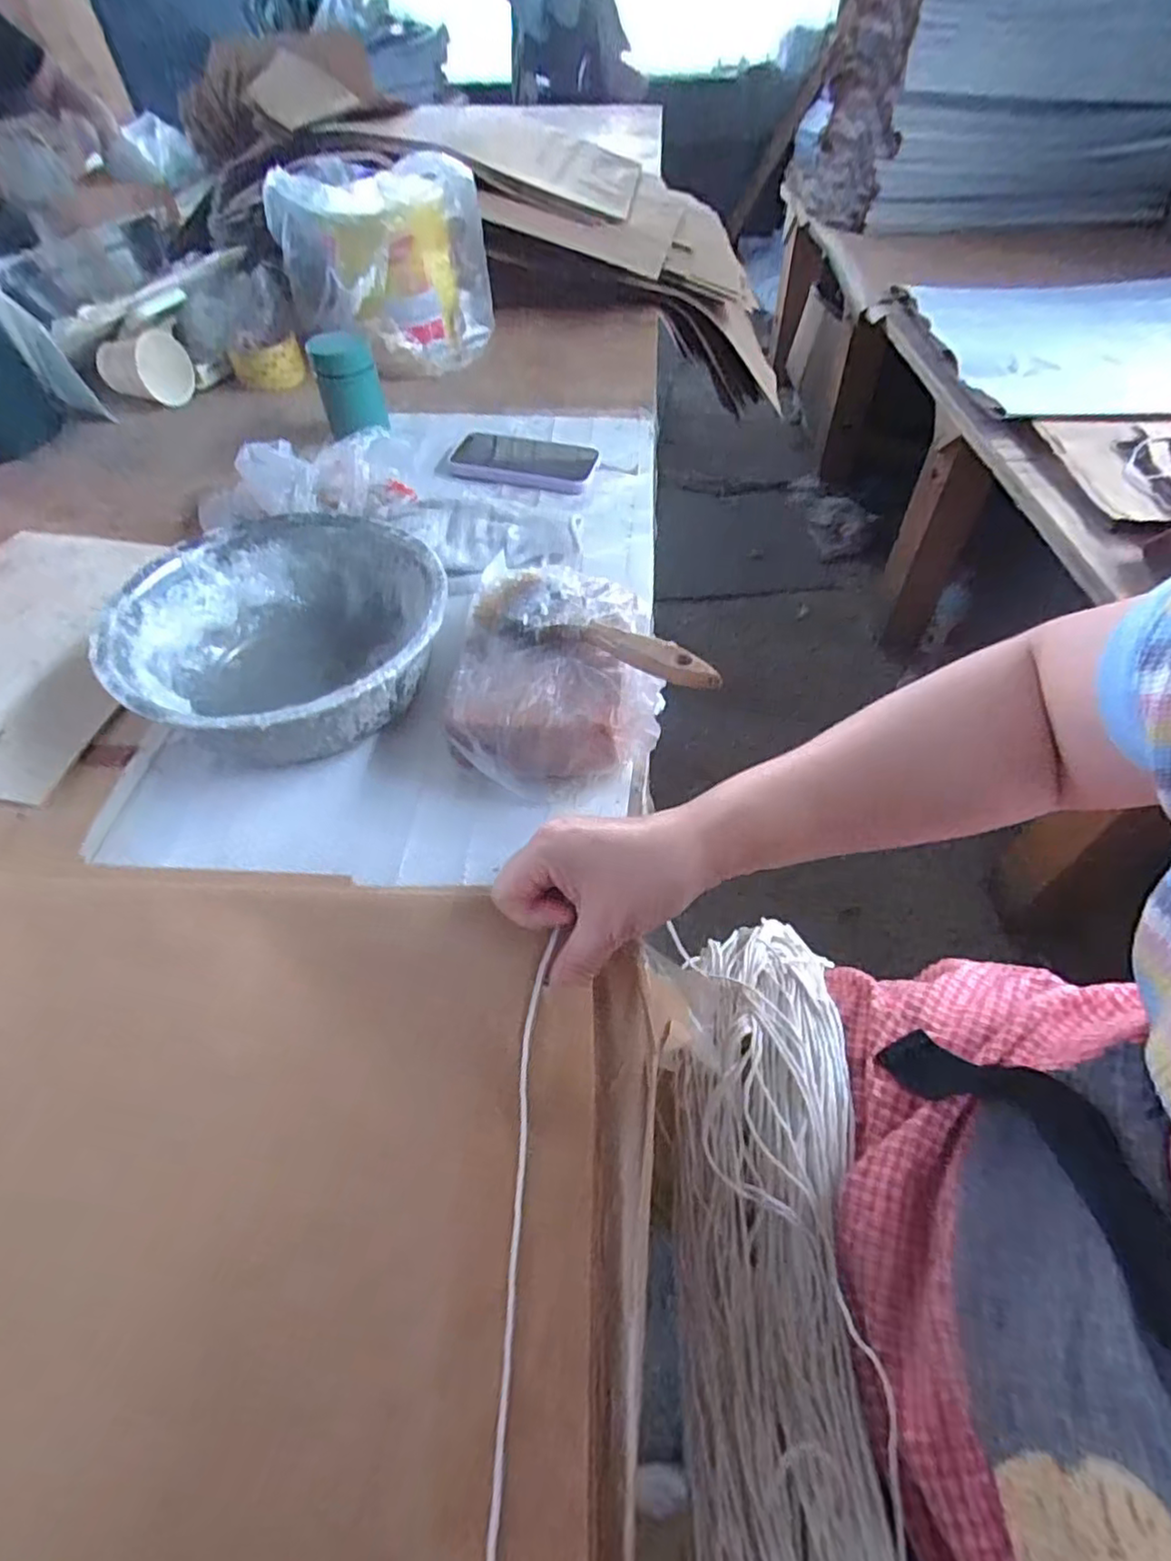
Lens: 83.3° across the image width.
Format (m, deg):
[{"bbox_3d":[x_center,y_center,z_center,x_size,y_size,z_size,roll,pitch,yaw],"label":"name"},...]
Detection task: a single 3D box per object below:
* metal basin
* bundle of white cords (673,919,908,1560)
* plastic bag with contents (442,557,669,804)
[{"bbox_3d":[-0.207,-0.096,0.461,0.208,0.082,0.216,0,53,0],"label":"metal basin"},{"bbox_3d":[0.110,0.279,0.324,0.125,0.073,0.439,0,53,1],"label":"bundle of white cords"},{"bbox_3d":[-0.017,-0.078,0.449,0.134,0.074,0.173,4,53,0],"label":"plastic bag with contents"}]

